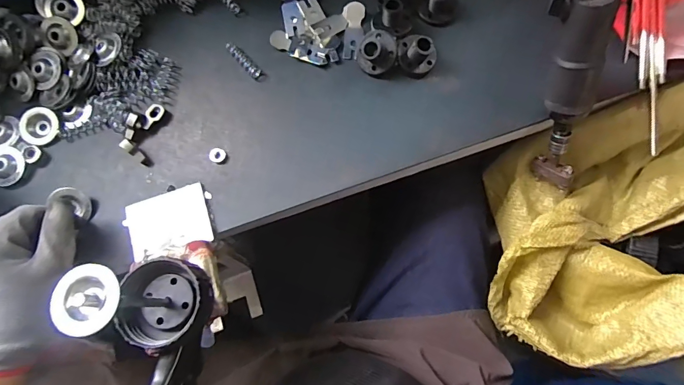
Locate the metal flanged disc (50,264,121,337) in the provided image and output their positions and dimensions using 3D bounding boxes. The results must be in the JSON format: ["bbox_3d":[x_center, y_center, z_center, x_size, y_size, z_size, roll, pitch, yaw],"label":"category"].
[{"bbox_3d":[-0.144,0.060,0.224,0.033,0.009,0.038,-17,76,-3],"label":"metal flanged disc"}]

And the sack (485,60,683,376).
[{"bbox_3d":[0.357,0.024,0.404,0.345,0.219,0.288,1,76,2],"label":"sack"}]

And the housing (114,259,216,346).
[{"bbox_3d":[-0.136,0.086,0.309,0.061,0.028,0.064,0,76,1],"label":"housing"}]

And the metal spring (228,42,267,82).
[{"bbox_3d":[-0.103,-0.140,0.421,0.013,0.010,0.056,-44,79,-9],"label":"metal spring"}]

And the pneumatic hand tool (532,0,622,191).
[{"bbox_3d":[0.208,-0.116,0.346,0.048,0.290,0.040,-17,42,-3],"label":"pneumatic hand tool"}]

